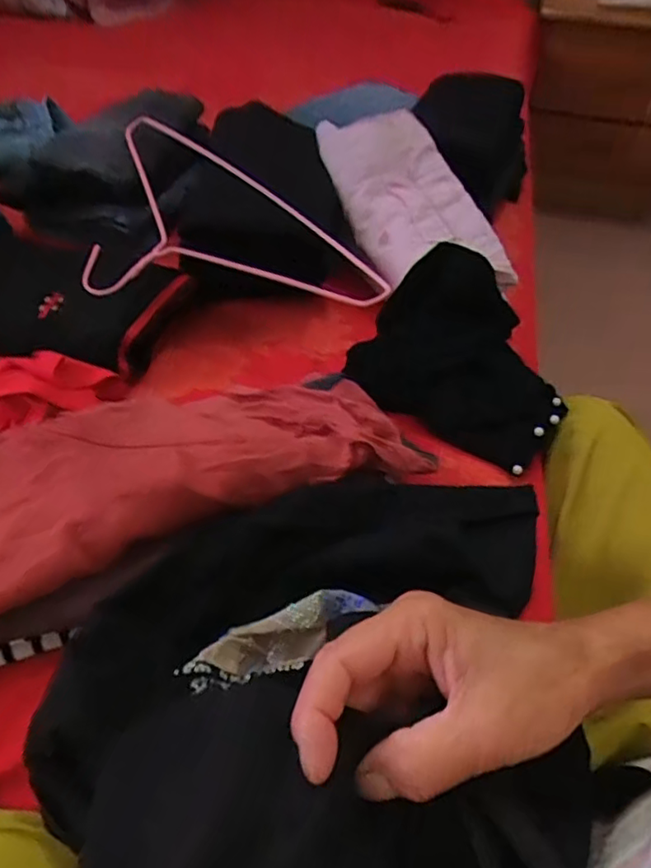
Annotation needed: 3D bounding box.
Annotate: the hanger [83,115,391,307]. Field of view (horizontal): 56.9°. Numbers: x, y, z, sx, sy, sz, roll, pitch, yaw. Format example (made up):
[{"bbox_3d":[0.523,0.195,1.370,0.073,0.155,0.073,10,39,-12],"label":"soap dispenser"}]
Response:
[{"bbox_3d":[-0.149,-0.210,0.639,0.217,0.015,0.437,-41,63,-15],"label":"hanger"}]

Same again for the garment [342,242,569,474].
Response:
[{"bbox_3d":[0.145,-0.084,0.584,0.189,0.083,0.193,25,52,19],"label":"garment"}]

